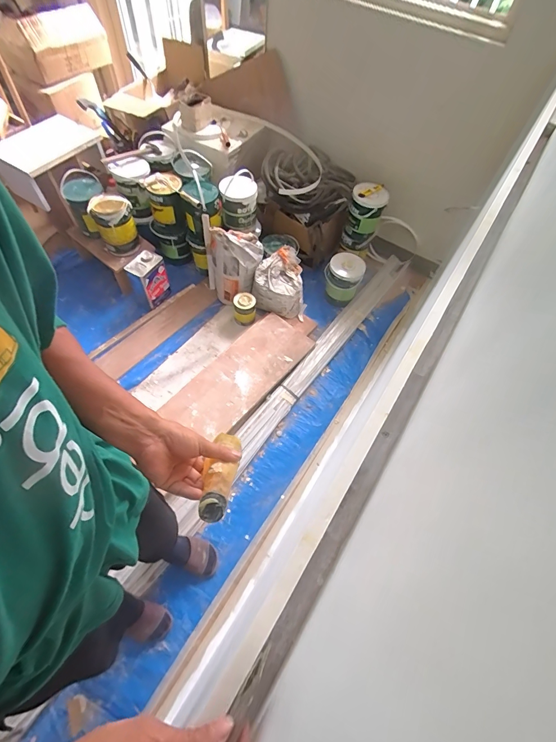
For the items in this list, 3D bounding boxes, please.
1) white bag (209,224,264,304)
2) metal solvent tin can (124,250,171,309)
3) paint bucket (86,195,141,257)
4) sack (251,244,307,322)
[{"bbox_3d":[-0.203,-0.514,1.718,0.261,0.365,0.197,-3,60,-6],"label":"white bag"},{"bbox_3d":[-0.613,-0.451,1.720,0.114,0.208,0.178,22,60,9],"label":"metal solvent tin can"},{"bbox_3d":[-0.742,-0.670,1.632,0.175,0.217,0.180,2,59,-3],"label":"paint bucket"},{"bbox_3d":[0.015,-0.443,1.773,0.257,0.193,0.273,9,59,2],"label":"sack"}]

